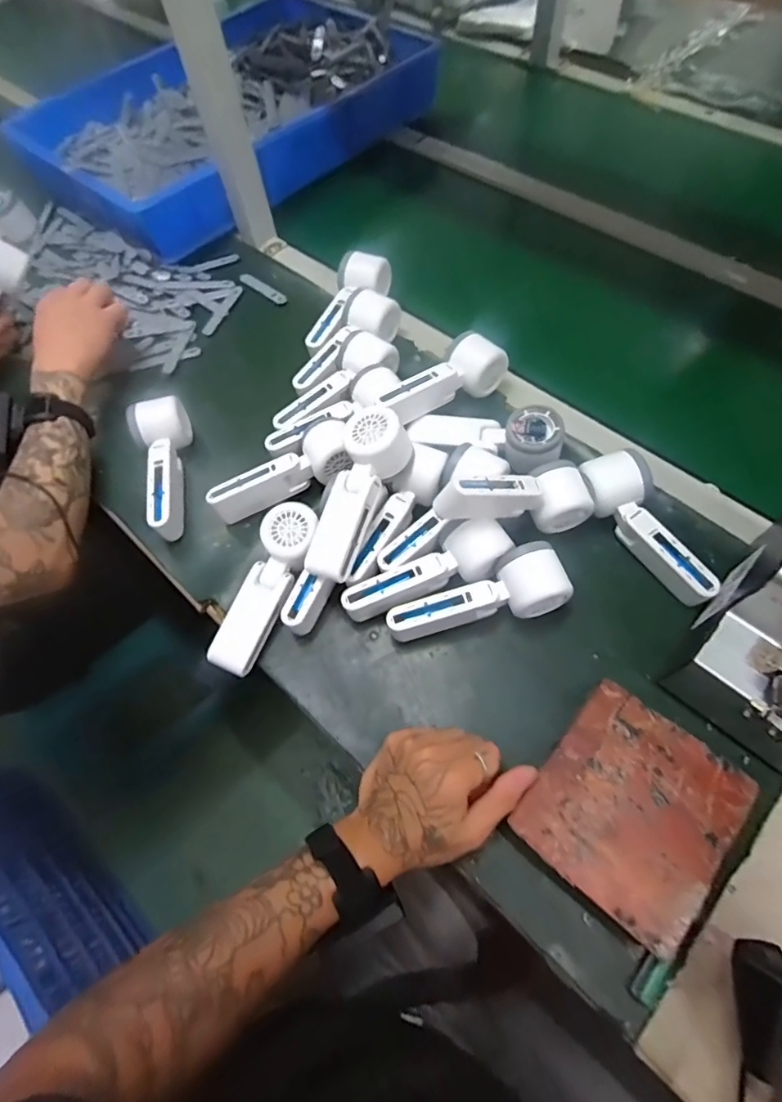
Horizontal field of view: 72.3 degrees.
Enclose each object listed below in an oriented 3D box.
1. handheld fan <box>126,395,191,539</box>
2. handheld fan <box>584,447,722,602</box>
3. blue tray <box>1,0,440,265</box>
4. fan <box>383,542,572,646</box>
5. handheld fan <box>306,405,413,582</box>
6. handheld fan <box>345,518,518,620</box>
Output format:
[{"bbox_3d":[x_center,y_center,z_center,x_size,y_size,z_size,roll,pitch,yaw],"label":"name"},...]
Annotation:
[{"bbox_3d":[-0.247,-0.093,0.581,0.057,0.049,0.156,-14,63,-4],"label":"handheld fan"},{"bbox_3d":[0.243,-0.020,0.513,0.052,0.057,0.159,-22,63,-7],"label":"handheld fan"},{"bbox_3d":[-0.246,-0.721,0.858,0.352,0.081,0.595,38,71,20],"label":"blue tray"},{"bbox_3d":[0.082,0.051,0.502,0.165,0.052,0.061,-22,63,-7],"label":"fan"},{"bbox_3d":[-0.031,-0.051,0.516,0.056,0.051,0.165,19,82,13],"label":"handheld fan"},{"bbox_3d":[0.034,0.021,0.519,0.165,0.053,0.049,-18,63,-6],"label":"handheld fan"}]

